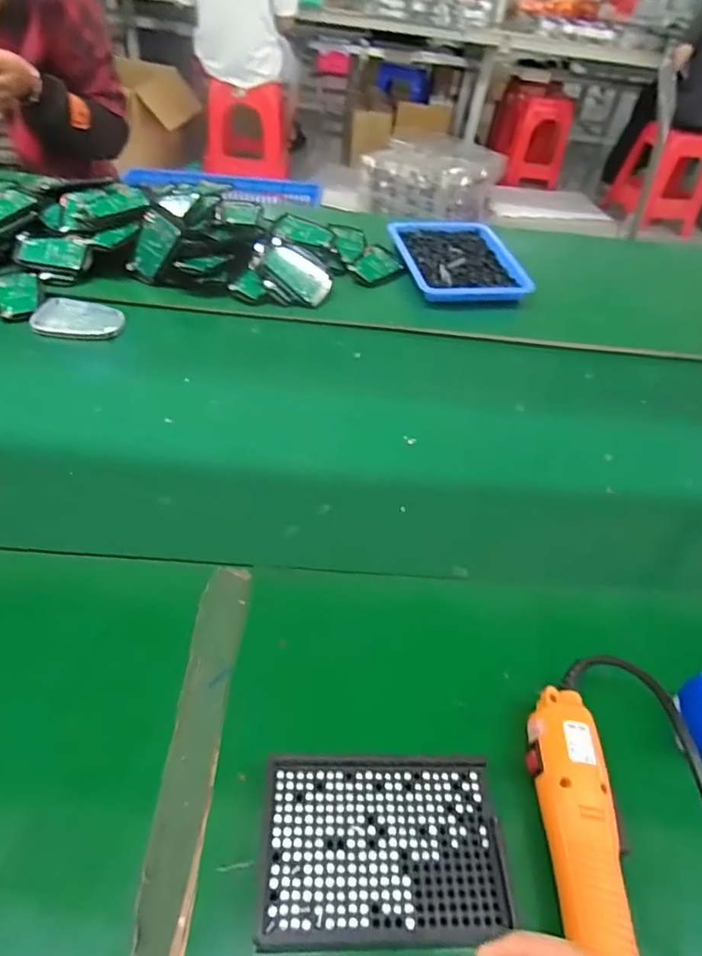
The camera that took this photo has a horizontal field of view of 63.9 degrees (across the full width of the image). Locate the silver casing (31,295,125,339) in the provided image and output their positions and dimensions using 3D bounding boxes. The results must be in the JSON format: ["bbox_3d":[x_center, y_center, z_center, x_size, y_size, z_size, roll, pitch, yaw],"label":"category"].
[{"bbox_3d":[-0.335,-0.197,0.696,0.108,0.007,0.077,11,46,3],"label":"silver casing"}]

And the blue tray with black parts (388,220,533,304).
[{"bbox_3d":[0.159,-0.353,0.888,0.179,0.029,0.252,-3,47,-10],"label":"blue tray with black parts"}]

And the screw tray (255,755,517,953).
[{"bbox_3d":[0.018,0.213,0.327,0.133,0.026,0.092,2,46,-5],"label":"screw tray"}]

